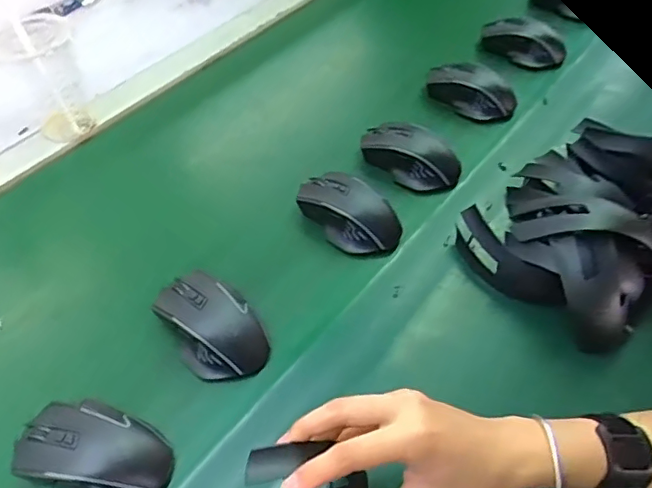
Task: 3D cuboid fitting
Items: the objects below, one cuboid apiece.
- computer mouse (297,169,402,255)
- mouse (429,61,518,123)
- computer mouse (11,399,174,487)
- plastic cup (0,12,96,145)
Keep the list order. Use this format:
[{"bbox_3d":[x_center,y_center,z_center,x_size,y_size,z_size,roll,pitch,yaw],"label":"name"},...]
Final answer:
[{"bbox_3d":[0.023,-0.034,0.596,0.067,0.046,0.116,-38,60,-25],"label":"computer mouse"},{"bbox_3d":[0.183,-0.197,0.724,0.119,0.045,0.051,25,57,20],"label":"mouse"},{"bbox_3d":[-0.179,0.158,0.431,0.114,0.035,0.075,16,54,14],"label":"computer mouse"},{"bbox_3d":[-0.332,-0.196,0.669,0.092,0.129,0.081,-24,55,-17],"label":"plastic cup"}]

